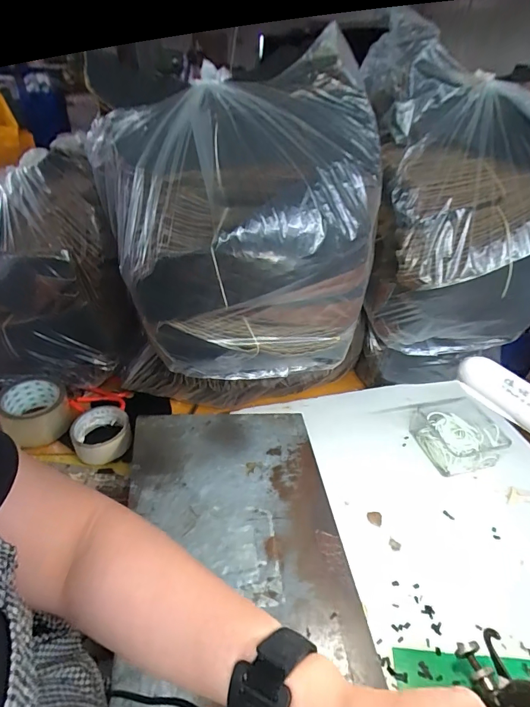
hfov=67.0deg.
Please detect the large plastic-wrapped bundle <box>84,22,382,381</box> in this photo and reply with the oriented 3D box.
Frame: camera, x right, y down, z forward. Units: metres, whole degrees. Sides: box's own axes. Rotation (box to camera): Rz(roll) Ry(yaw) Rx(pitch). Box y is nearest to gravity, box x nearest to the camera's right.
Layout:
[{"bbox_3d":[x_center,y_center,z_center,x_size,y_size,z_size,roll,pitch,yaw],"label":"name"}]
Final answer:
[{"bbox_3d":[-0.040,-0.159,0.521,0.309,0.313,0.244,-9,38,-17],"label":"large plastic-wrapped bundle"}]

